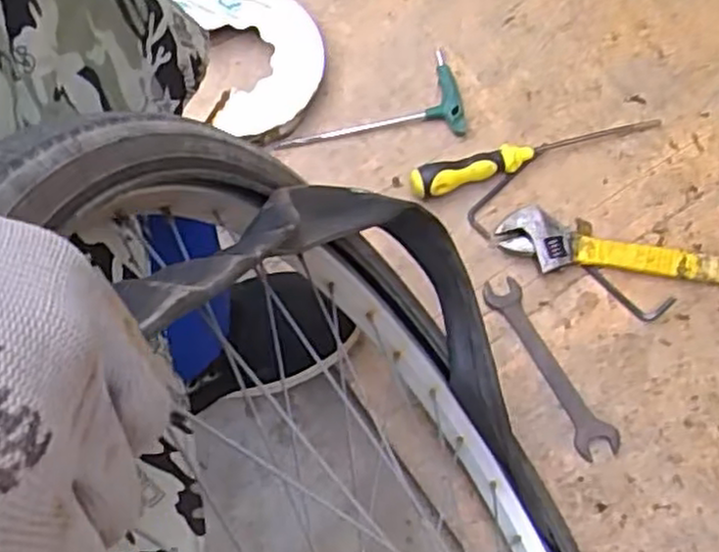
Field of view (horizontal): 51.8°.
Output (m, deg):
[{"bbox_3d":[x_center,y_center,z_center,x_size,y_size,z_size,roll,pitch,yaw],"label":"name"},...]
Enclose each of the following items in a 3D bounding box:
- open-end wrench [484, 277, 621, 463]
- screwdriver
[{"bbox_3d":[0.168,0.080,0.656,0.036,0.006,0.174,-27,75,-8],"label":"open-end wrench"},{"bbox_3d":[0.169,-0.117,0.704,0.250,0.023,0.028,-16,74,-5],"label":"screwdriver"}]

